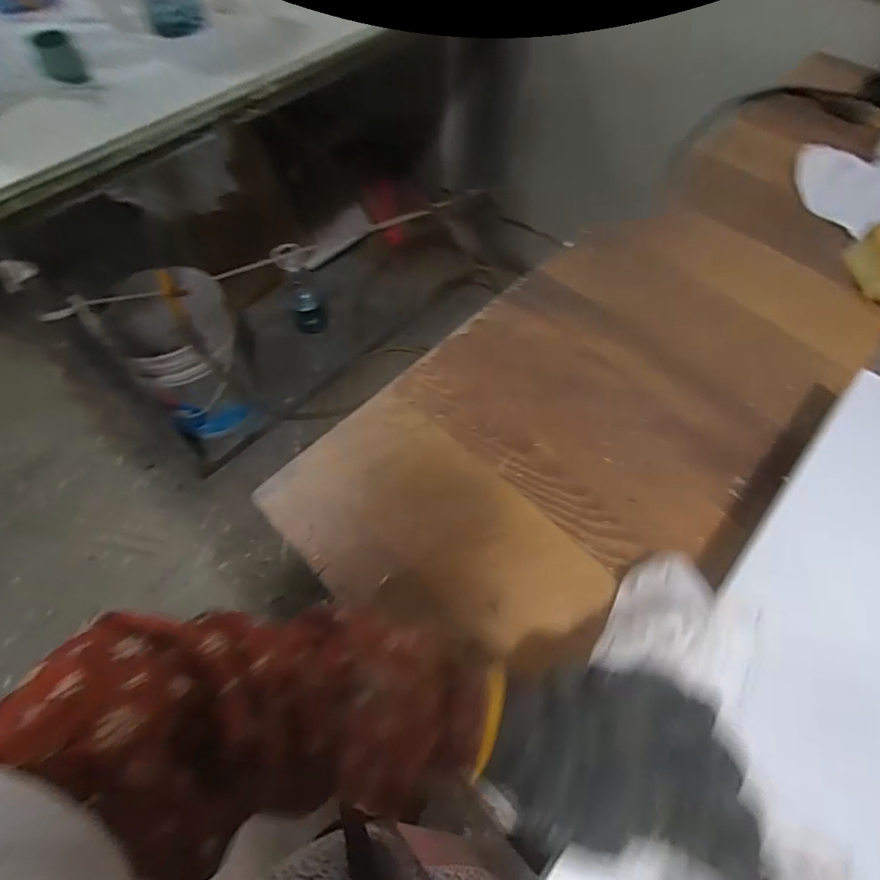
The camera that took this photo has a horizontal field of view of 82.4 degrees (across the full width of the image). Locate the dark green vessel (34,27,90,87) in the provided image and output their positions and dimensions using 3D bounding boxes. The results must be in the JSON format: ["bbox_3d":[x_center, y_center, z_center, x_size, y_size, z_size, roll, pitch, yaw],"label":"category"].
[{"bbox_3d":[-0.511,-0.513,0.680,0.044,0.053,0.050,-29,63,-12],"label":"dark green vessel"}]

